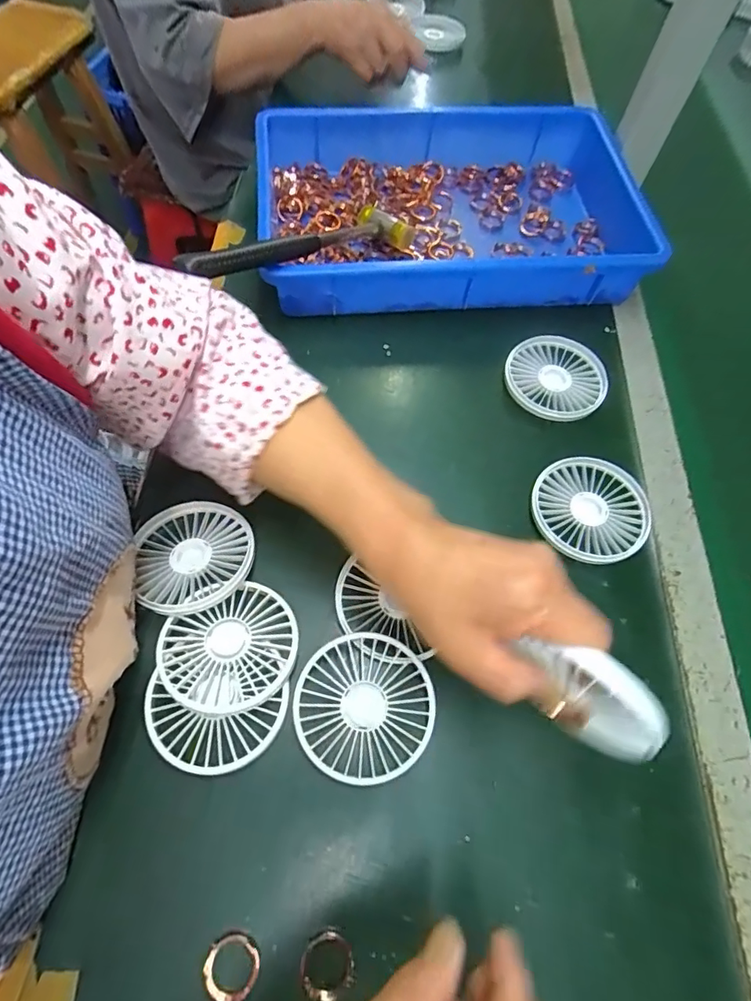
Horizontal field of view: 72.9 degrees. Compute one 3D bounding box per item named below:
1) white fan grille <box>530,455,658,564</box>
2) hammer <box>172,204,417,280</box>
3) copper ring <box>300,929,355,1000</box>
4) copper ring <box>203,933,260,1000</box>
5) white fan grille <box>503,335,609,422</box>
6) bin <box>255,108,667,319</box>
[{"bbox_3d":[0.170,0.009,0.400,0.088,0.016,0.087,-5,62,-4],"label":"white fan grille"},{"bbox_3d":[-0.064,-0.225,0.447,0.229,0.030,0.055,-31,66,-33],"label":"hammer"},{"bbox_3d":[-0.026,0.247,0.269,0.029,0.004,0.027,0,62,-1],"label":"copper ring"},{"bbox_3d":[-0.076,0.247,0.269,0.028,0.007,0.028,0,62,-1],"label":"copper ring"},{"bbox_3d":[0.160,-0.110,0.455,0.086,0.018,0.087,0,62,-1],"label":"white fan grille"},{"bbox_3d":[0.080,-0.296,0.520,0.371,0.068,0.242,-5,64,-6],"label":"bin"}]

